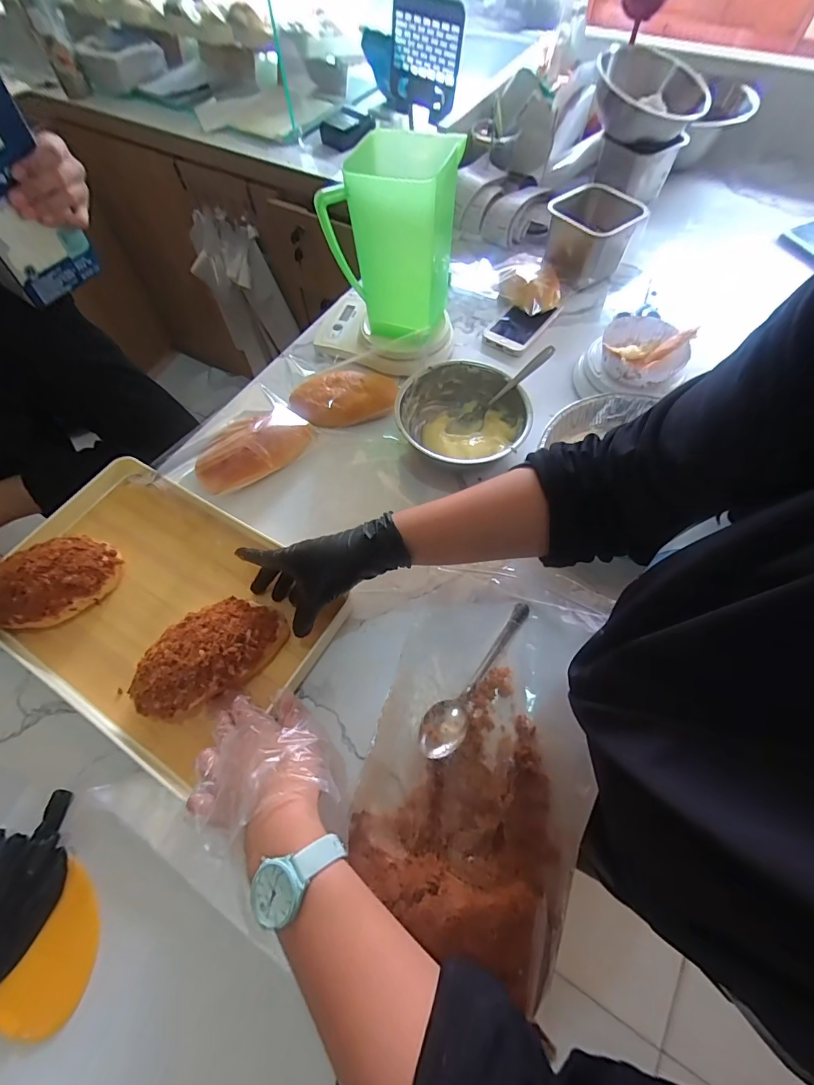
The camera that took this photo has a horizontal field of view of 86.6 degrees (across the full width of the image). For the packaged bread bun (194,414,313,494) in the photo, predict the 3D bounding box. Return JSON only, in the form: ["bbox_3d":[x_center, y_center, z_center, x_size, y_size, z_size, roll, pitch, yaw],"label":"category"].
[{"bbox_3d":[-0.189,-0.114,0.531,0.145,0.037,0.069,-38,68,-17],"label":"packaged bread bun"}]

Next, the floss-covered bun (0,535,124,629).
[{"bbox_3d":[-0.366,0.043,0.441,0.133,0.061,0.079,-27,65,-12],"label":"floss-covered bun"}]

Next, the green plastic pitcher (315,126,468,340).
[{"bbox_3d":[-0.016,-0.356,0.539,0.130,0.210,0.122,17,64,10],"label":"green plastic pitcher"}]

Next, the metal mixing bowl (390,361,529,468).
[{"bbox_3d":[0.067,-0.147,0.533,0.154,0.054,0.154,-2,63,0],"label":"metal mixing bowl"}]

